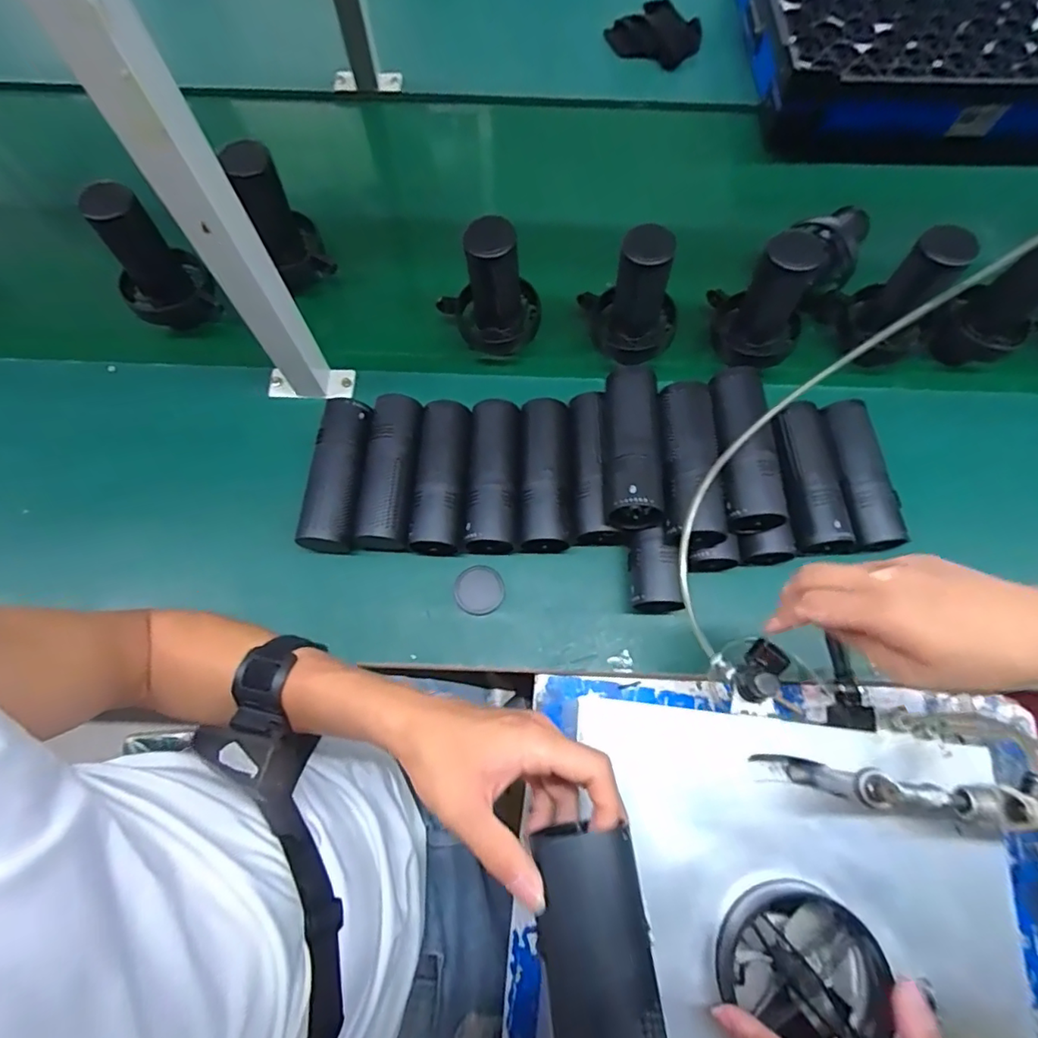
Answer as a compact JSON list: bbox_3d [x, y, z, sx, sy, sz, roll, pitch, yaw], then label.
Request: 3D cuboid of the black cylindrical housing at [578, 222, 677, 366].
[{"bbox_3d":[0.128,-0.241,0.617,0.109,0.172,0.077,11,71,3],"label":"black cylindrical housing"}]

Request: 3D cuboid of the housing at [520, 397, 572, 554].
[{"bbox_3d":[0.027,-0.047,0.595,0.054,0.049,0.167,1,71,0],"label":"housing"}]

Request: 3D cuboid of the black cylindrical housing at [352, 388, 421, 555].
[{"bbox_3d":[-0.136,-0.051,0.593,0.054,0.050,0.162,3,71,1],"label":"black cylindrical housing"}]

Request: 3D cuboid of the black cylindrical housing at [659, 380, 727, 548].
[{"bbox_3d":[0.166,-0.058,0.541,0.060,0.056,0.164,-4,71,-2],"label":"black cylindrical housing"}]

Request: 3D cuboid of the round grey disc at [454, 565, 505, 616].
[{"bbox_3d":[-0.042,0.076,0.581,0.051,0.005,0.050,0,71,0],"label":"round grey disc"}]

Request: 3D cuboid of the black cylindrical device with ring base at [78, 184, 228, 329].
[{"bbox_3d":[-0.424,-0.292,0.627,0.085,0.147,0.092,0,71,0],"label":"black cylindrical device with ring base"}]

